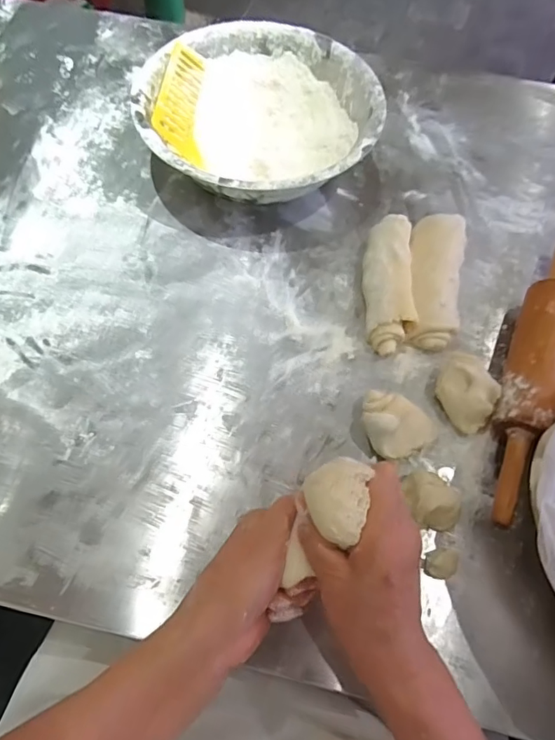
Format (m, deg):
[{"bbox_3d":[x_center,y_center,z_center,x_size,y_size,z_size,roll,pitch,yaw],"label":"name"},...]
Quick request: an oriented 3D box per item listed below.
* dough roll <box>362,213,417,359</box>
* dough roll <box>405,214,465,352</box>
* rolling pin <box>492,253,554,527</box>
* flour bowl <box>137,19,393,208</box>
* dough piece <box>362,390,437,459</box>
[{"bbox_3d":[0.119,-0.096,0.532,0.049,0.044,0.162,5,64,2],"label":"dough roll"},{"bbox_3d":[0.171,-0.103,0.538,0.056,0.040,0.169,12,65,5],"label":"dough roll"},{"bbox_3d":[0.252,-0.006,0.485,0.052,0.053,0.320,22,66,10],"label":"rolling pin"},{"bbox_3d":[-0.020,-0.294,0.597,0.269,0.085,0.272,0,64,0],"label":"flour bowl"},{"bbox_3d":[0.113,0.056,0.463,0.070,0.036,0.055,15,65,7],"label":"dough piece"}]

